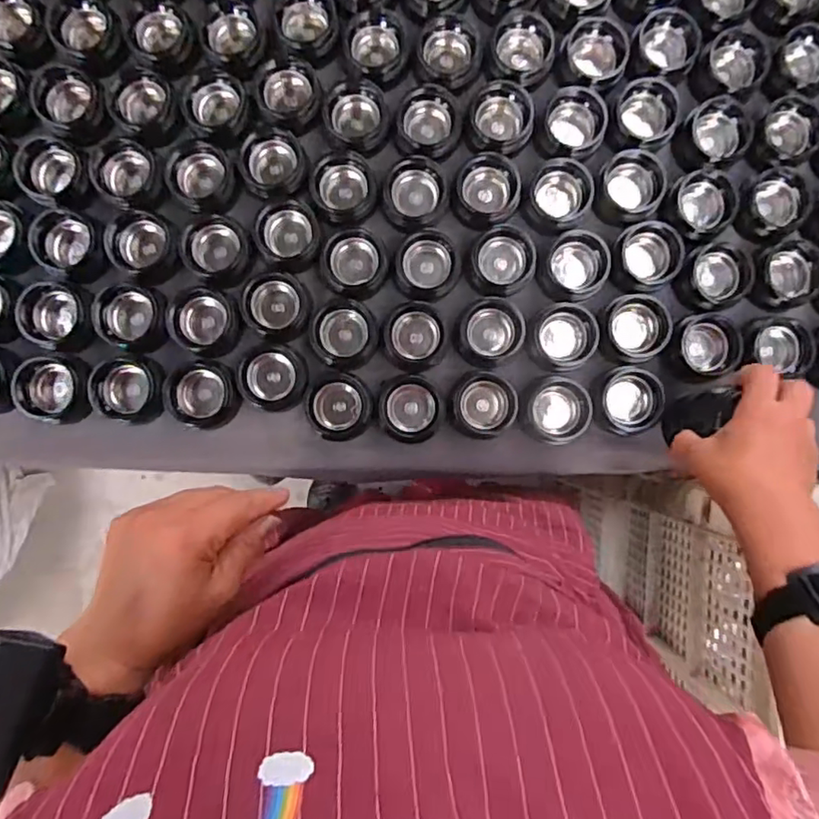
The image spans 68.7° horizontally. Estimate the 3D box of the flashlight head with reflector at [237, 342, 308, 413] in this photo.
[{"bbox_3d":[-0.128,-0.031,0.563,0.060,0.026,0.062,0,89,-3],"label":"flashlight head with reflector"}]

